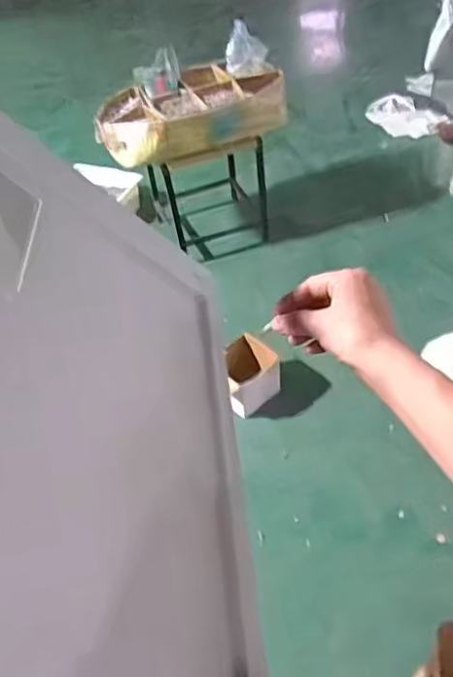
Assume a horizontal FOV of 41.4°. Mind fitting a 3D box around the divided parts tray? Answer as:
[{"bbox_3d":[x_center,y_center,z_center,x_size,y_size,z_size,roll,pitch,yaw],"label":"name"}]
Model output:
[{"bbox_3d":[-0.112,-0.654,1.718,0.528,0.120,0.313,-18,47,-12],"label":"divided parts tray"}]

